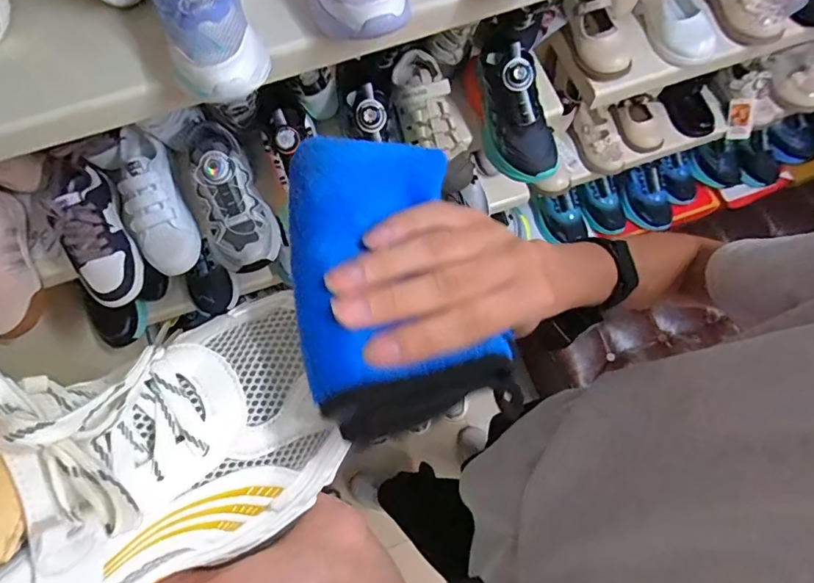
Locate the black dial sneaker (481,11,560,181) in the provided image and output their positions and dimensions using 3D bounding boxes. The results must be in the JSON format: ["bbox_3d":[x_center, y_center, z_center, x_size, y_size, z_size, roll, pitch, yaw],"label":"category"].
[{"bbox_3d":[0.164,-0.301,0.738,0.092,0.120,0.254,-7,85,0],"label":"black dial sneaker"}]

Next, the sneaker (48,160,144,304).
[{"bbox_3d":[-0.472,-0.099,0.706,0.080,0.105,0.225,-28,72,-7],"label":"sneaker"}]

